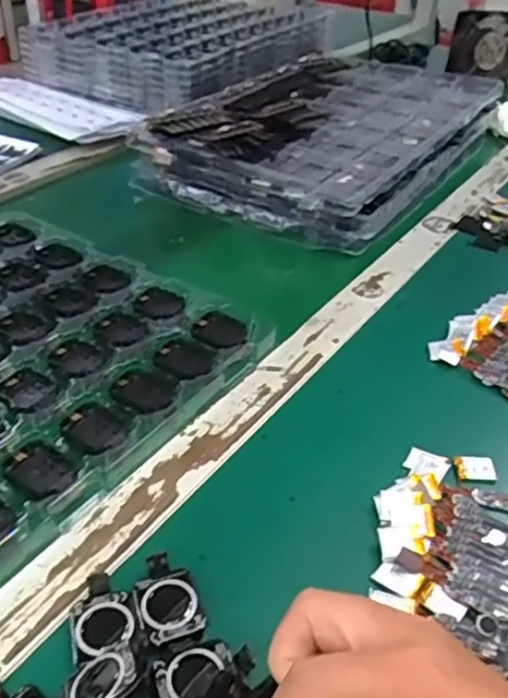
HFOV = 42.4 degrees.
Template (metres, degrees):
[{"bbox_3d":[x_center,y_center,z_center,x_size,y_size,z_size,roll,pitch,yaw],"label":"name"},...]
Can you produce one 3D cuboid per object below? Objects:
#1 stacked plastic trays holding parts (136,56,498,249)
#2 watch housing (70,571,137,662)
[{"bbox_3d":[0.117,-0.292,0.866,0.316,0.059,0.474,27,44,27],"label":"stacked plastic trays holding parts"},{"bbox_3d":[-0.079,0.138,0.340,0.031,0.011,0.042,-10,40,-17],"label":"watch housing"}]

